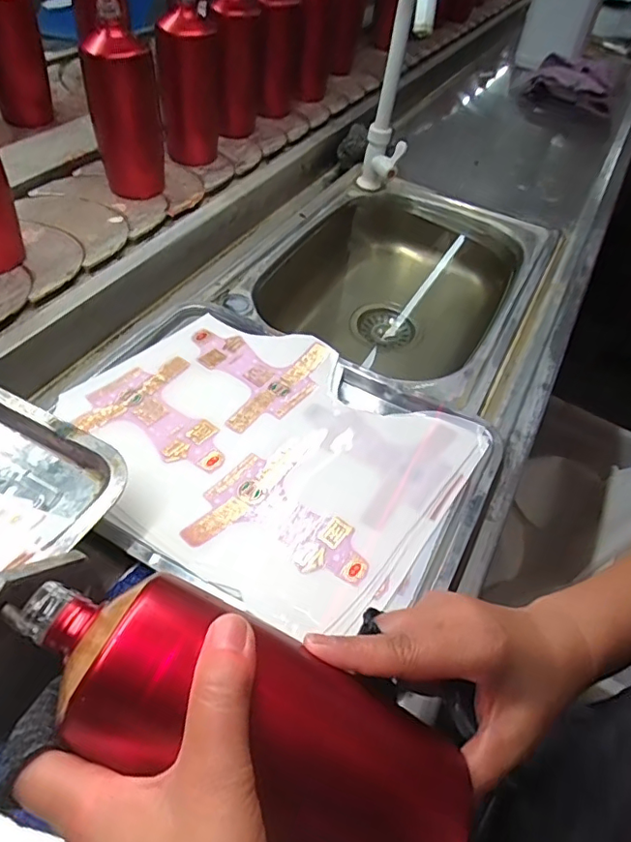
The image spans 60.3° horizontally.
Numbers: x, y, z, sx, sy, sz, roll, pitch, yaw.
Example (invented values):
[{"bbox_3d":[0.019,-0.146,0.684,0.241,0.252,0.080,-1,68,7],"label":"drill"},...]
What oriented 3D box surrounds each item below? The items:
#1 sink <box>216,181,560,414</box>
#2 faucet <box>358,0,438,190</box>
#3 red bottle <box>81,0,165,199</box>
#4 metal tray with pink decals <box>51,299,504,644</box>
[{"bbox_3d":[0.115,-0.184,0.768,0.338,0.156,0.460,24,53,15],"label":"sink"},{"bbox_3d":[0.104,-0.436,0.739,0.060,0.305,0.155,6,50,1],"label":"faucet"},{"bbox_3d":[-0.240,-0.389,0.682,0.060,0.192,0.068,26,53,17],"label":"red bottle"},{"bbox_3d":[-0.044,0.022,0.491,0.370,0.027,0.280,23,52,14],"label":"metal tray with pink decals"}]

